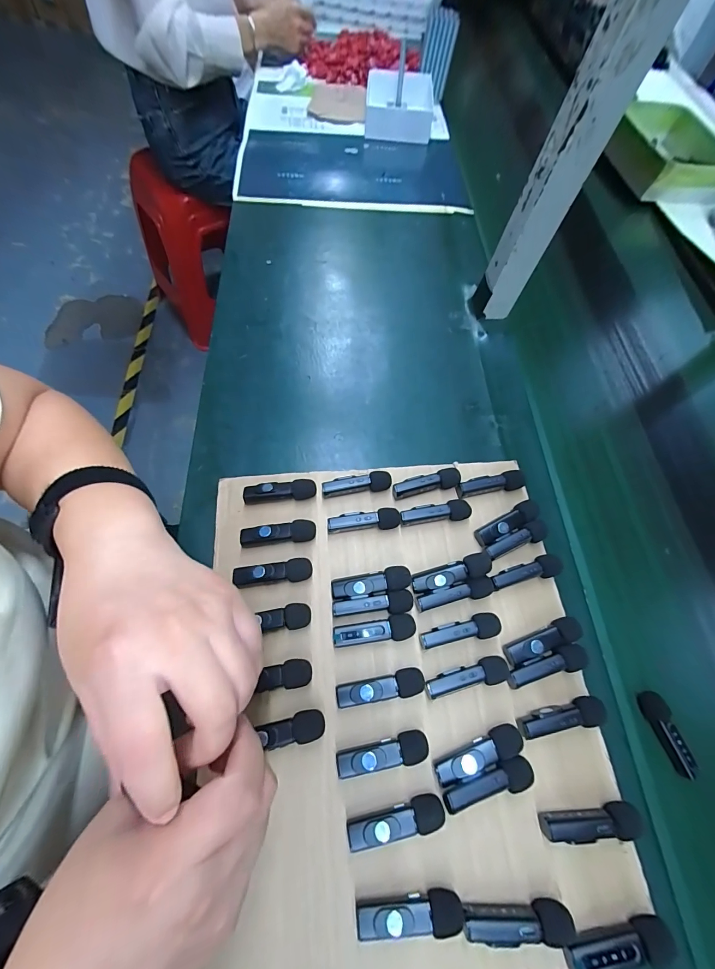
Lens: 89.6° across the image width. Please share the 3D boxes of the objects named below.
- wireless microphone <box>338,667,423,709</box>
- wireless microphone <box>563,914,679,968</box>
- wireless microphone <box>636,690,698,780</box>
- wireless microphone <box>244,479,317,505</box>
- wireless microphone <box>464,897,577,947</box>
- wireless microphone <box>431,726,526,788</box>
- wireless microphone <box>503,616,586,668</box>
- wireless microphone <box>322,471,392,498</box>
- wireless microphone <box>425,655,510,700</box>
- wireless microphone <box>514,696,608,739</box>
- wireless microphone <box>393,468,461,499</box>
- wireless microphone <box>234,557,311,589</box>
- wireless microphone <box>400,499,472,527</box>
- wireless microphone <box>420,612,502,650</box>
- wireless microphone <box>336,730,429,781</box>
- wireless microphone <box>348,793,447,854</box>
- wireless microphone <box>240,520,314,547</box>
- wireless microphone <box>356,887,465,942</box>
[{"bbox_3d":[0.017,0.154,0.272,0.065,0.016,0.017,-9,65,-7],"label":"wireless microphone"},{"bbox_3d":[0.158,0.280,0.218,0.066,0.011,0.017,-4,65,-5],"label":"wireless microphone"},{"bbox_3d":[0.272,0.219,0.315,0.016,0.015,0.065,-12,67,-12],"label":"wireless microphone"},{"bbox_3d":[-0.072,0.007,0.333,0.065,0.012,0.017,-5,65,-5],"label":"wireless microphone"},{"bbox_3d":[0.099,0.267,0.219,0.067,0.012,0.017,4,65,-1],"label":"wireless microphone"},{"bbox_3d":[0.086,0.191,0.256,0.065,0.016,0.018,-16,67,-10],"label":"wireless microphone"},{"bbox_3d":[0.150,0.125,0.291,0.066,0.013,0.019,-15,66,-10],"label":"wireless microphone"},{"bbox_3d":[0.000,0.000,0.338,0.064,0.014,0.016,-10,66,-7],"label":"wireless microphone"},{"bbox_3d":[0.083,0.148,0.277,0.064,0.015,0.019,-8,65,-7],"label":"wireless microphone"},{"bbox_3d":[0.151,0.173,0.268,0.066,0.014,0.019,-6,65,-5],"label":"wireless microphone"},{"bbox_3d":[0.066,-0.001,0.342,0.064,0.011,0.017,-14,66,-9],"label":"wireless microphone"},{"bbox_3d":[-0.071,0.076,0.303,0.063,0.014,0.018,-8,65,-7],"label":"wireless microphone"},{"bbox_3d":[0.072,0.027,0.331,0.065,0.014,0.017,-8,65,-7],"label":"wireless microphone"},{"bbox_3d":[0.082,0.118,0.289,0.064,0.013,0.018,-9,66,-7],"label":"wireless microphone"},{"bbox_3d":[0.018,0.190,0.254,0.063,0.016,0.019,-8,65,-7],"label":"wireless microphone"},{"bbox_3d":[0.025,0.224,0.240,0.063,0.017,0.017,-11,66,-8],"label":"wireless microphone"},{"bbox_3d":[-0.070,0.044,0.319,0.064,0.014,0.017,-5,65,-5],"label":"wireless microphone"},{"bbox_3d":[0.032,0.264,0.221,0.064,0.018,0.017,-3,65,-4],"label":"wireless microphone"}]

